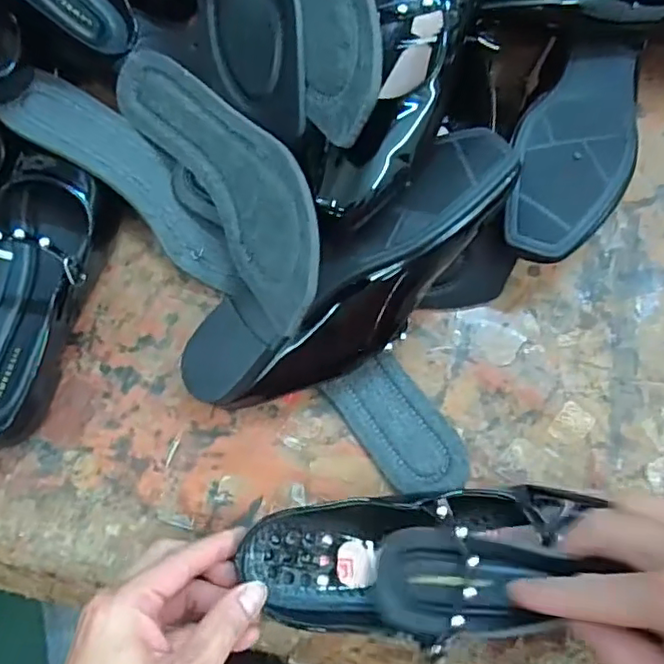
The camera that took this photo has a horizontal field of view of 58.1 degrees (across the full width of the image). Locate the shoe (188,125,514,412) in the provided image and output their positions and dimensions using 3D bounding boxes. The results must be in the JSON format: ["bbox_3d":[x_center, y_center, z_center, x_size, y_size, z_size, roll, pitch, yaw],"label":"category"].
[{"bbox_3d":[0.011,-0.032,0.362,0.240,0.059,0.083,-40,77,8],"label":"shoe"}]

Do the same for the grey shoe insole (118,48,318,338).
[{"bbox_3d":[-0.066,-0.102,0.371,0.059,0.070,0.231,-33,76,-7],"label":"grey shoe insole"}]

